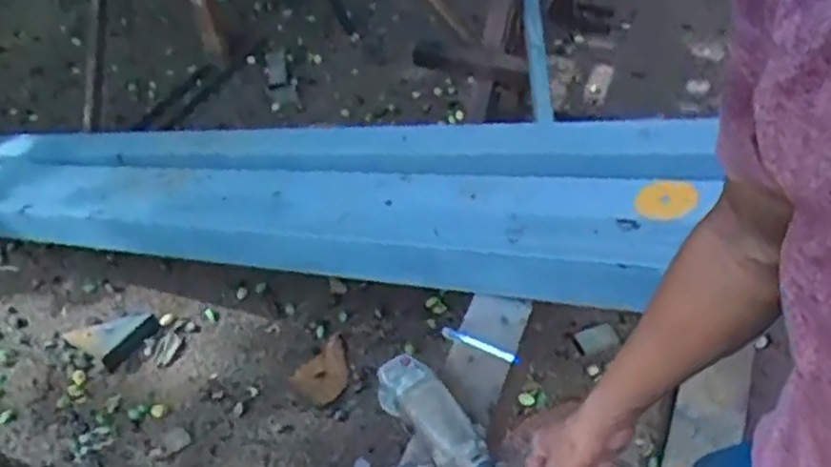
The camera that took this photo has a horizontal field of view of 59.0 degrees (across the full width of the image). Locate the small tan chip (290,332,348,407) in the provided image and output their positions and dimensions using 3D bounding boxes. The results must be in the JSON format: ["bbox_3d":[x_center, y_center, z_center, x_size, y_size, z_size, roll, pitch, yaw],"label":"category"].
[{"bbox_3d":[-0.202,0.318,1.698,0.123,0.023,0.168,29,53,30],"label":"small tan chip"}]

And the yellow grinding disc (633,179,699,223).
[{"bbox_3d":[0.376,-0.050,1.104,0.088,0.012,0.097,-22,39,5],"label":"yellow grinding disc"}]

